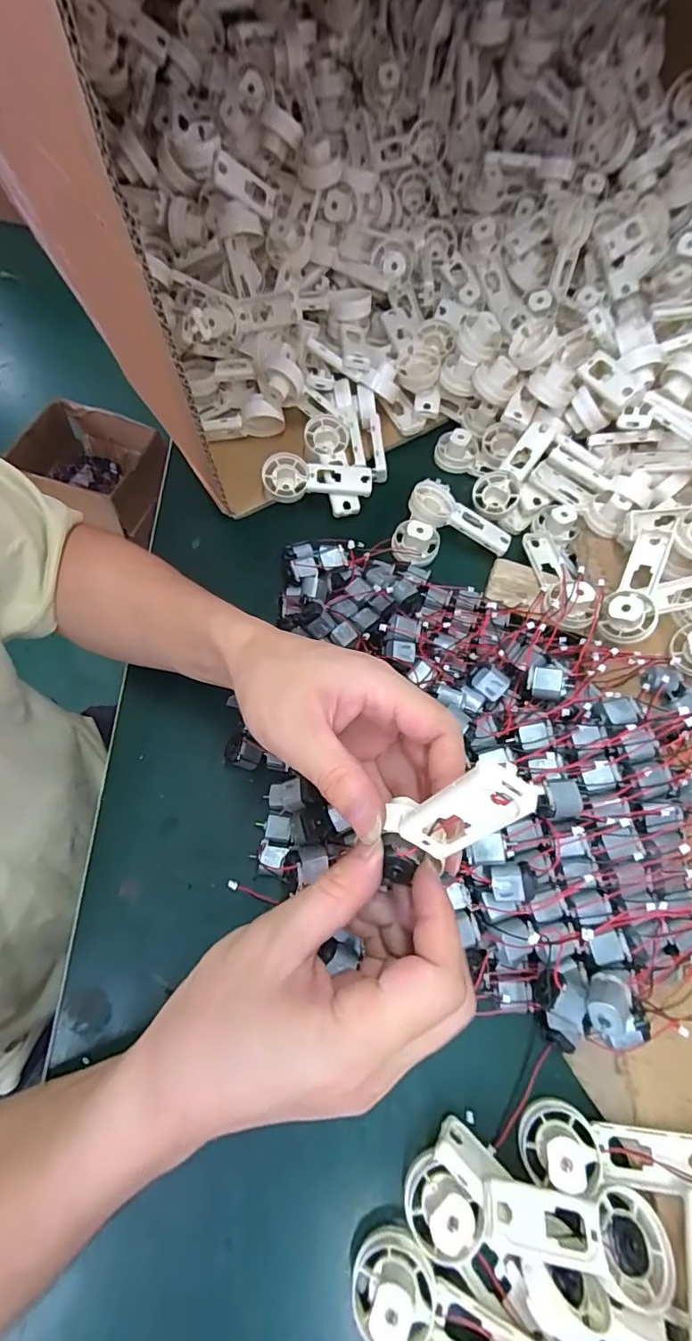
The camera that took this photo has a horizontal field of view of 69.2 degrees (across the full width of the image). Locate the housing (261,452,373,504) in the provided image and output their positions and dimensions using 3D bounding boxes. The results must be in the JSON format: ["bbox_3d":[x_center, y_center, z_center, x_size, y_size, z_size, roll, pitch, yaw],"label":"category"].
[{"bbox_3d":[-0.025,-0.162,0.436,0.092,0.029,0.032,5,65,-1],"label":"housing"}]

